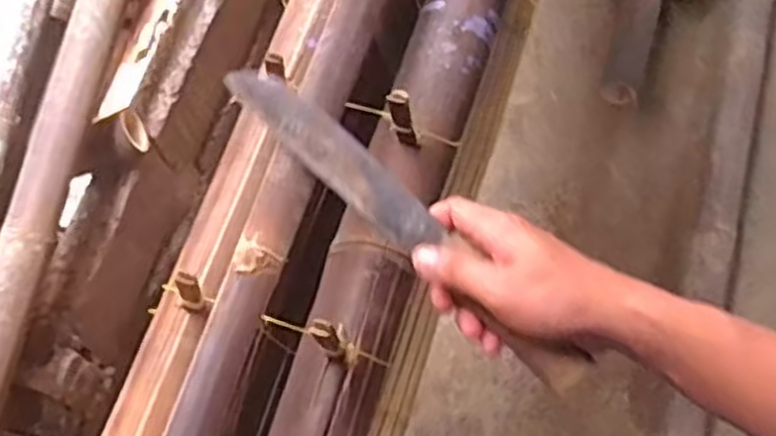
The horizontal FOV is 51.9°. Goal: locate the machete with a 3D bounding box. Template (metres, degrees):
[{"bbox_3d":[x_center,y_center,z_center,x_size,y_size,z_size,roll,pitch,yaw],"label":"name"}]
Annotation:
[{"bbox_3d":[0.001,-0.010,0.536,0.299,0.033,0.033,41,75,17],"label":"machete"}]

